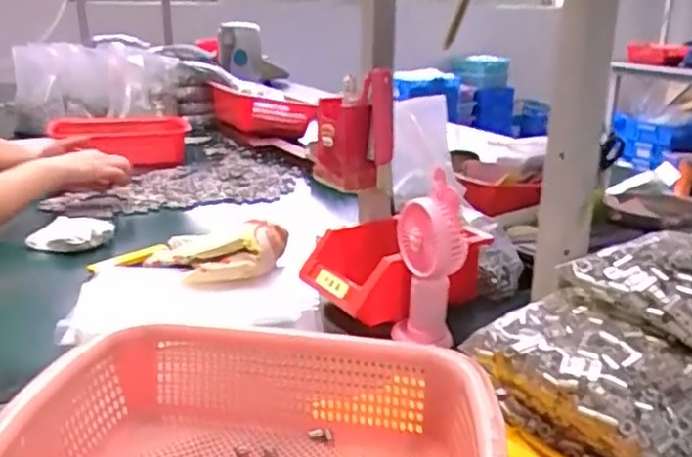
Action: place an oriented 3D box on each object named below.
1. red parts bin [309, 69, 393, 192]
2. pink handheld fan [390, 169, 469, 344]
[{"bbox_3d":[0.007,-0.114,0.770,0.091,0.127,0.058,1,19,-1],"label":"red parts bin"},{"bbox_3d":[0.077,0.037,0.653,0.074,0.194,0.037,25,34,31],"label":"pink handheld fan"}]

